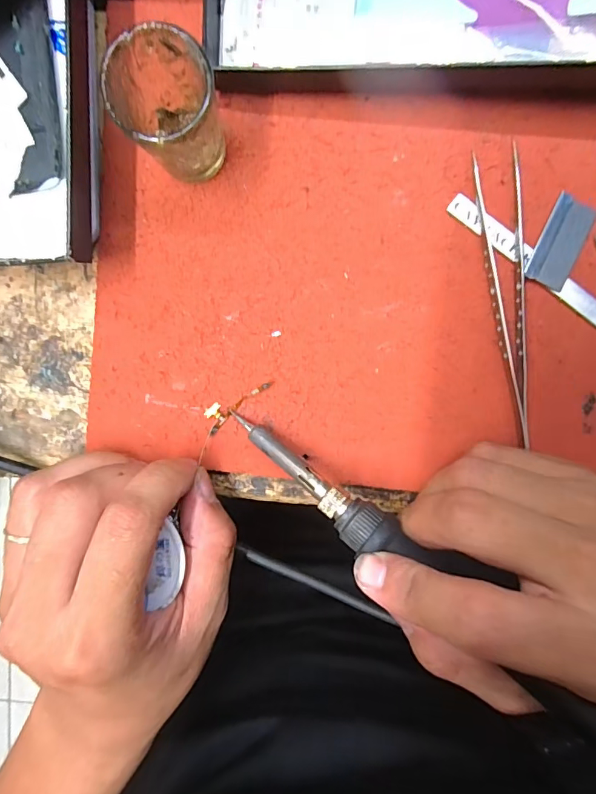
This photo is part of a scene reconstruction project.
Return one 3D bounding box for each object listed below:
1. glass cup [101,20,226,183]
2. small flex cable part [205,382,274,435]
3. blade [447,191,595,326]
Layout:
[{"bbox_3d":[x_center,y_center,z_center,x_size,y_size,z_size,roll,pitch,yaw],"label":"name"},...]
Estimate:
[{"bbox_3d":[-0.045,-0.104,0.166,0.033,0.048,0.036,0,97,1],"label":"glass cup"},{"bbox_3d":[-0.028,0.002,0.200,0.035,0.004,0.011,-41,95,6],"label":"small flex cable part"},{"bbox_3d":[0.124,-0.055,0.190,0.125,0.004,0.035,36,96,-3],"label":"blade"}]

